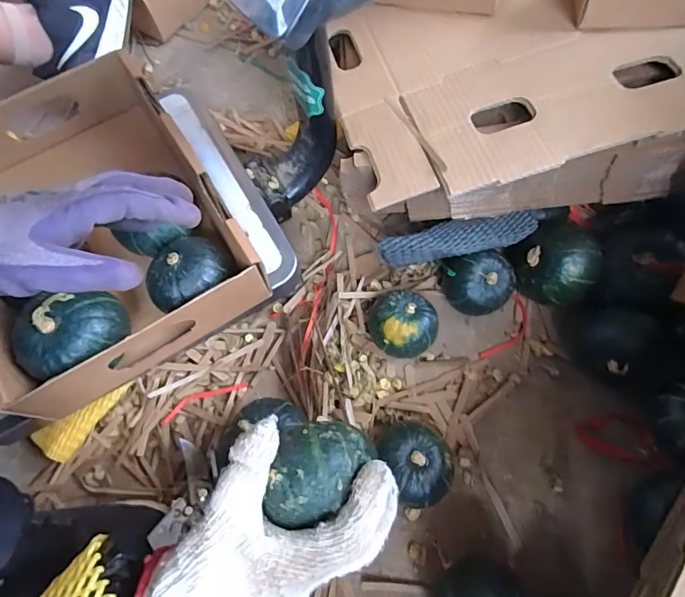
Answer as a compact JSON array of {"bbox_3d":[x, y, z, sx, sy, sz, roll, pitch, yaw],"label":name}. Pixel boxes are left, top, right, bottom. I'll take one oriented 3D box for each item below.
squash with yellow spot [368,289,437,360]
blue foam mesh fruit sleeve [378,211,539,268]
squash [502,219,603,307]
[{"bbox_3d":[0.063,0.030,0.461,0.069,0.056,0.063,-1,69,3],"label":"squash with yellow spot"},{"bbox_3d":[0.118,-0.063,0.437,0.164,0.038,0.034,-11,68,-1],"label":"blue foam mesh fruit sleeve"},{"bbox_3d":[0.219,-0.035,0.458,0.068,0.079,0.088,-24,69,-6],"label":"squash"}]

